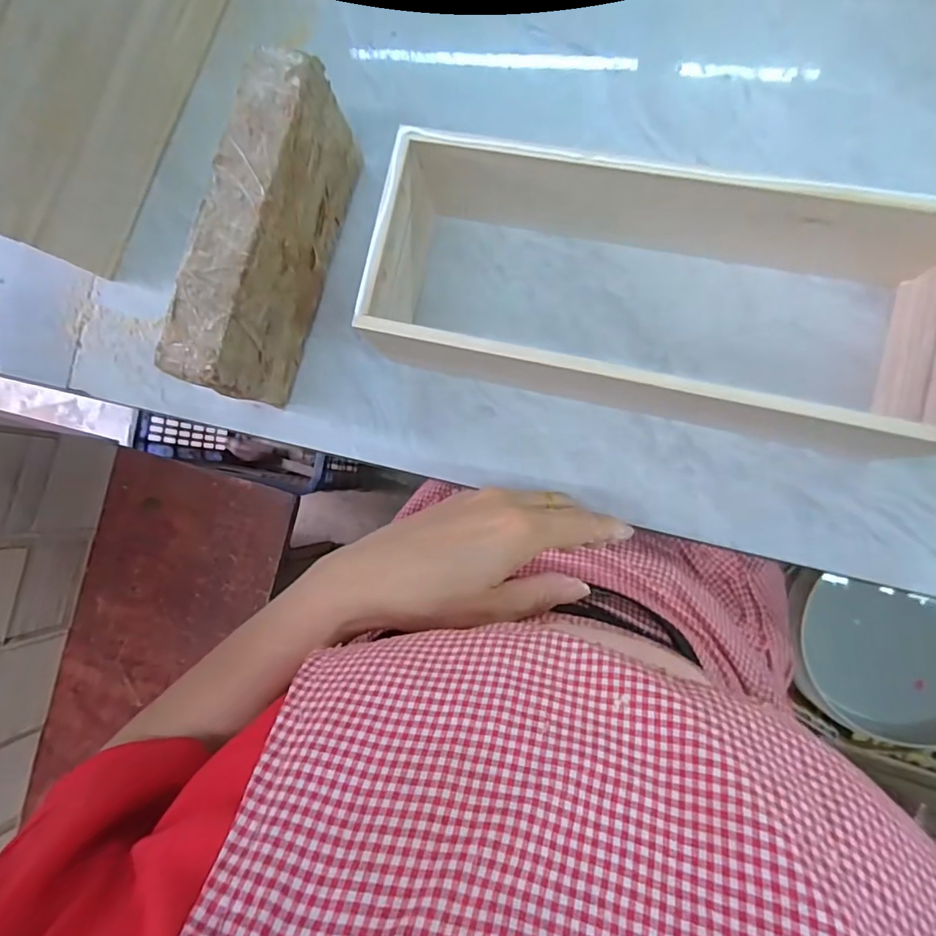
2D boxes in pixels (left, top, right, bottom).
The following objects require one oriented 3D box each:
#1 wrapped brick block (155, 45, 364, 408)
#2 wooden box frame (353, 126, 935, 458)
[{"bbox_3d":[-0.133,-0.151,0.370,0.049,0.103,0.210,17,89,8],"label":"wrapped brick block"},{"bbox_3d":[0.111,-0.117,0.339,0.346,0.090,0.138,12,88,8],"label":"wooden box frame"}]

